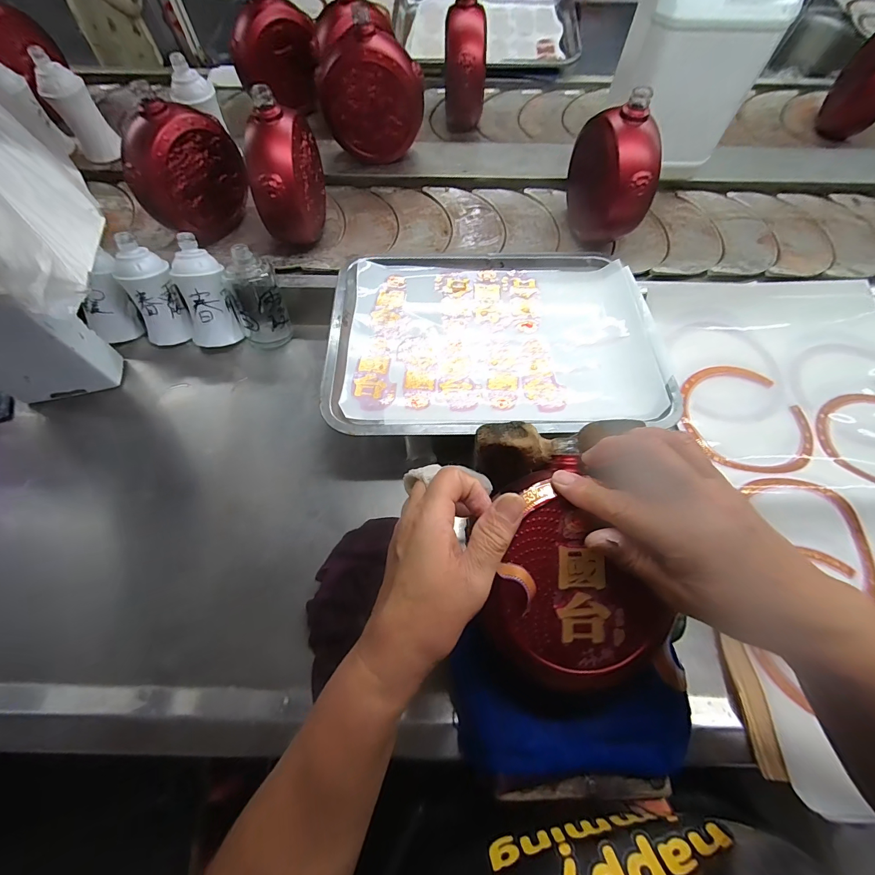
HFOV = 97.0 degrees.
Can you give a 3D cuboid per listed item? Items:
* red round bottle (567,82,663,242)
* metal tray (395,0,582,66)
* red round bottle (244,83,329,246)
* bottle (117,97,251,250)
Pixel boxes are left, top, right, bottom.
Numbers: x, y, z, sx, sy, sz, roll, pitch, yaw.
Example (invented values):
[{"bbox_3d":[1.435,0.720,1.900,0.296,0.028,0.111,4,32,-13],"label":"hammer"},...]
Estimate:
[{"bbox_3d":[0.214,-0.322,0.483,0.056,0.146,0.131,-10,67,-6],"label":"red round bottle"},{"bbox_3d":[0.091,-0.797,0.753,0.346,0.044,0.243,3,65,1],"label":"metal tray"},{"bbox_3d":[-0.182,-0.312,0.476,0.061,0.146,0.125,4,66,0],"label":"red round bottle"},{"bbox_3d":[-0.307,-0.327,0.479,0.053,0.125,0.125,30,68,13],"label":"bottle"}]

